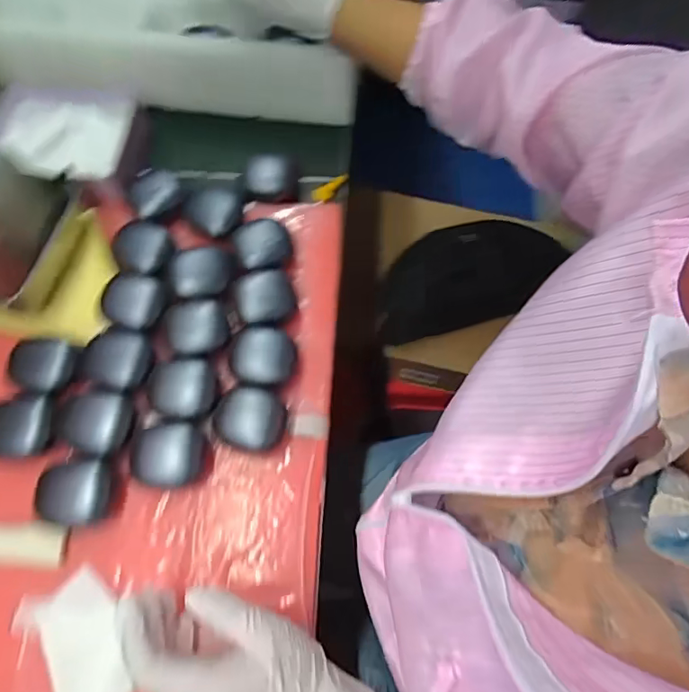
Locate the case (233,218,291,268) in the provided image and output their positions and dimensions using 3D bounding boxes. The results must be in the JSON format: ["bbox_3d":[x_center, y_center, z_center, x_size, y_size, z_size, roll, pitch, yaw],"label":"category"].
[{"bbox_3d":[-0.075,-0.089,0.456,0.047,0.030,0.043,-25,69,-10],"label":"case"}]

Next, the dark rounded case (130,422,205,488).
[{"bbox_3d":[-0.136,0.085,0.386,0.052,0.023,0.046,-3,67,-1],"label":"dark rounded case"}]

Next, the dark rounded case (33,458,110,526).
[{"bbox_3d":[-0.201,0.110,0.374,0.052,0.017,0.044,-1,67,0],"label":"dark rounded case"}]

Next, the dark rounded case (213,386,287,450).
[{"bbox_3d":[-0.075,0.059,0.399,0.053,0.025,0.047,6,67,3],"label":"dark rounded case"}]

